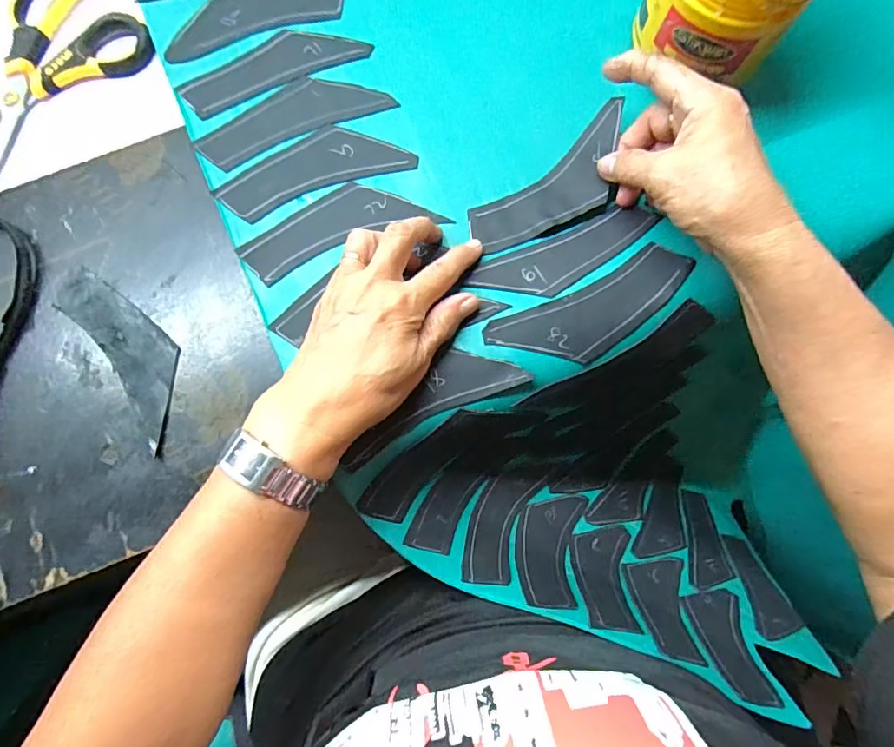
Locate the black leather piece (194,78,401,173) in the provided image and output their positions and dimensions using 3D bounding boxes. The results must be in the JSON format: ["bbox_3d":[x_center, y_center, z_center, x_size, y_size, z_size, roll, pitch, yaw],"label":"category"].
[{"bbox_3d":[-0.109,-0.185,0.354,0.135,0.004,0.043,-25,85,-8],"label":"black leather piece"}]

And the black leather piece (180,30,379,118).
[{"bbox_3d":[-0.126,-0.225,0.360,0.133,0.005,0.042,-26,81,-8],"label":"black leather piece"}]

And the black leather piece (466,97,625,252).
[{"bbox_3d":[0.077,-0.128,0.342,0.128,0.013,0.049,-39,82,2],"label":"black leather piece"}]

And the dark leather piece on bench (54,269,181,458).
[{"bbox_3d":[-0.210,-0.016,0.329,0.045,0.005,0.128,-38,82,-6],"label":"dark leather piece on bench"}]

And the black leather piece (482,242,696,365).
[{"bbox_3d":[0.096,-0.039,0.323,0.137,0.007,0.047,-26,84,-2],"label":"black leather piece"}]

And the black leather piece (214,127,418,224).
[{"bbox_3d":[-0.094,-0.146,0.351,0.132,0.007,0.047,-21,83,-6],"label":"black leather piece"}]

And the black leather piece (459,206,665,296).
[{"bbox_3d":[0.082,-0.080,0.335,0.131,0.004,0.042,-23,66,-6],"label":"black leather piece"}]

